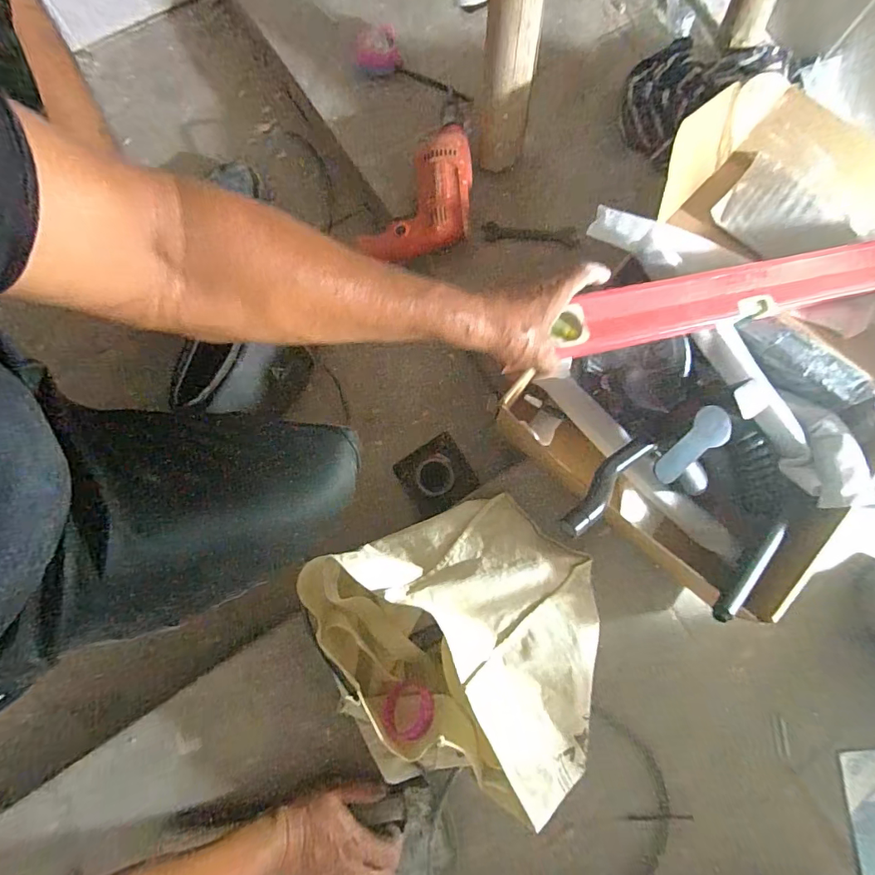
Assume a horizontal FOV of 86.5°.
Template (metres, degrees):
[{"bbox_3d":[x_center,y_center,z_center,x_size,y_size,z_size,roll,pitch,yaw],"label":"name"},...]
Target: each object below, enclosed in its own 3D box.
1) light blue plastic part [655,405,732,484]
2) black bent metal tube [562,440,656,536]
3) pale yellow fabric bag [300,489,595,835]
[{"bbox_3d":[0.254,0.007,0.465,0.098,0.017,0.039,-35,82,-7],"label":"light blue plastic part"},{"bbox_3d":[0.182,0.049,0.501,0.027,0.028,0.163,48,56,7],"label":"black bent metal tube"},{"bbox_3d":[0.037,0.241,0.529,0.317,0.104,0.307,-22,81,-5],"label":"pale yellow fabric bag"}]

